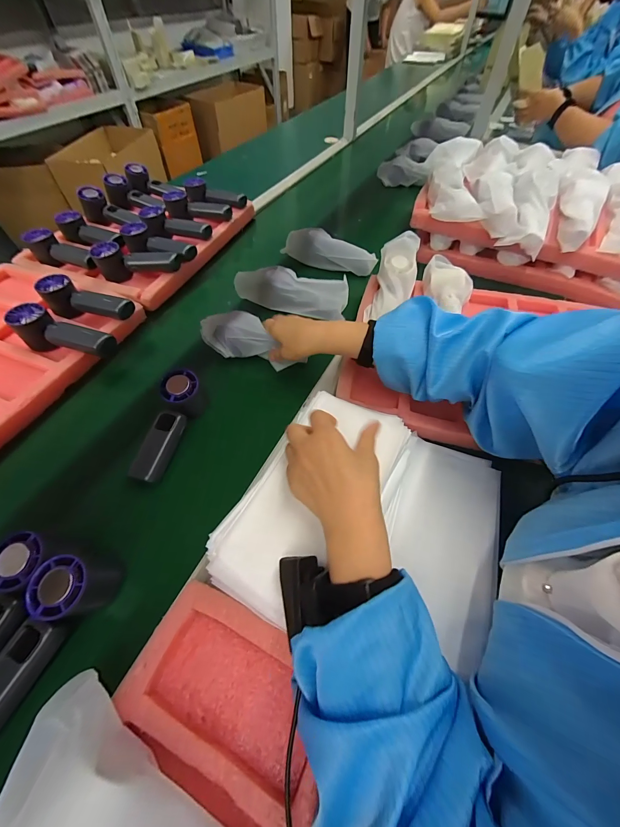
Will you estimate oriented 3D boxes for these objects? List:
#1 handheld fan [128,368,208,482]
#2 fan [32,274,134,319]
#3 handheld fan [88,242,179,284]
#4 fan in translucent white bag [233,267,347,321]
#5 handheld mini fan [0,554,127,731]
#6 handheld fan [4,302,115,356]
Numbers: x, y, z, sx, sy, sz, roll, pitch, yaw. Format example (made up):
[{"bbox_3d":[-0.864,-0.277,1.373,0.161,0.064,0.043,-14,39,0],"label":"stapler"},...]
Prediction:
[{"bbox_3d":[-0.186,0.012,0.412,0.041,0.054,0.148,9,55,6],"label":"handheld fan"},{"bbox_3d":[-0.376,-0.190,0.523,0.145,0.046,0.056,15,56,10],"label":"fan"},{"bbox_3d":[-0.329,-0.295,0.598,0.153,0.044,0.056,-9,55,-7],"label":"handheld fan"},{"bbox_3d":[-0.035,-0.230,0.583,0.206,0.051,0.070,9,55,6],"label":"fan in translucent white bag"},{"bbox_3d":[-0.248,0.204,0.282,0.045,0.060,0.150,21,57,14],"label":"handheld mini fan"},{"bbox_3d":[-0.381,-0.121,0.491,0.152,0.047,0.055,16,55,-5],"label":"handheld fan"}]

